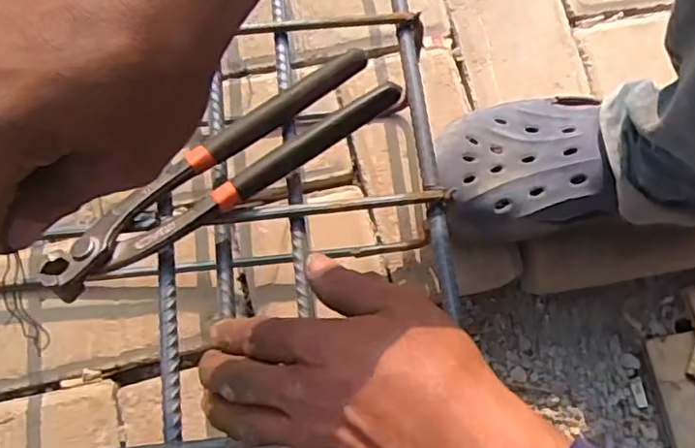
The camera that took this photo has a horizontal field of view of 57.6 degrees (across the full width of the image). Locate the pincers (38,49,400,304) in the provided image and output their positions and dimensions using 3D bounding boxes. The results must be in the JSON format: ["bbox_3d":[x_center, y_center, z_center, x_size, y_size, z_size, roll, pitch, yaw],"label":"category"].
[{"bbox_3d":[-0.071,-0.031,0.363,0.218,0.020,0.047,-35,79,-12],"label":"pincers"}]

